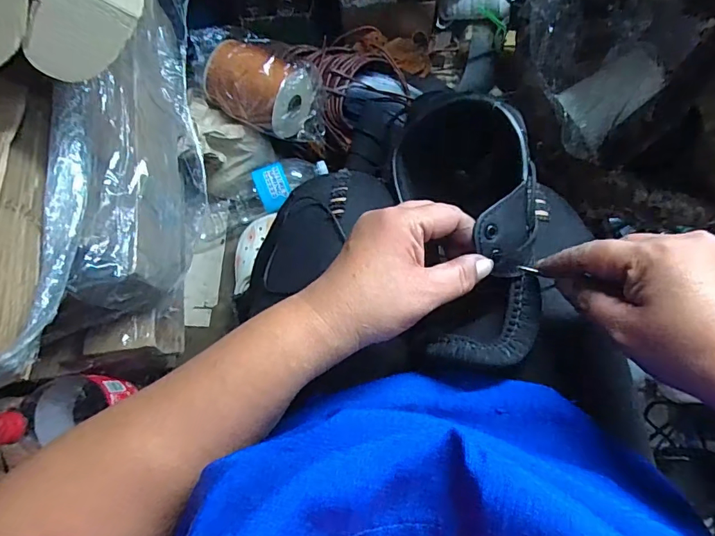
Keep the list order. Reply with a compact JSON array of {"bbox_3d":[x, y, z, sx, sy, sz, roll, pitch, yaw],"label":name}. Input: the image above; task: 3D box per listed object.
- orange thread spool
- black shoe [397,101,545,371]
[{"bbox_3d":[-0.154,-0.274,0.722,0.165,0.111,0.103,22,77,8],"label":"orange thread spool"},{"bbox_3d":[0.083,-0.038,0.332,0.090,0.097,0.214,-4,53,1],"label":"black shoe"}]

